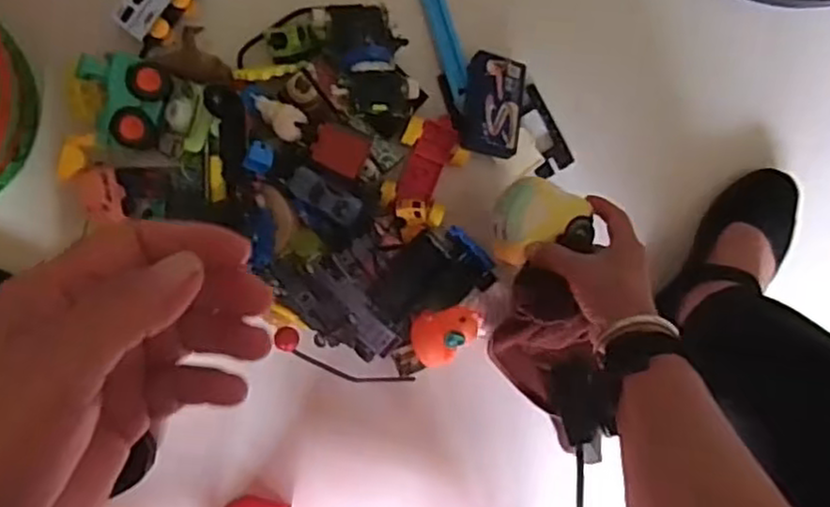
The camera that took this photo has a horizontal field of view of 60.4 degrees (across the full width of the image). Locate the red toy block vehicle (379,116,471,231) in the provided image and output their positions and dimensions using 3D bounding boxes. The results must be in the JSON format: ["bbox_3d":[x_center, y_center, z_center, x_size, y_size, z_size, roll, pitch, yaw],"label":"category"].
[{"bbox_3d":[0.011,-0.080,0.667,0.062,0.045,0.103,22,90,-9],"label":"red toy block vehicle"}]

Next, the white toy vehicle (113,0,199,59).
[{"bbox_3d":[-0.224,-0.219,0.632,0.042,0.044,0.084,43,87,-9],"label":"white toy vehicle"}]

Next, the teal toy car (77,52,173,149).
[{"bbox_3d":[-0.251,-0.130,0.603,0.065,0.035,0.077,14,92,-9],"label":"teal toy car"}]

